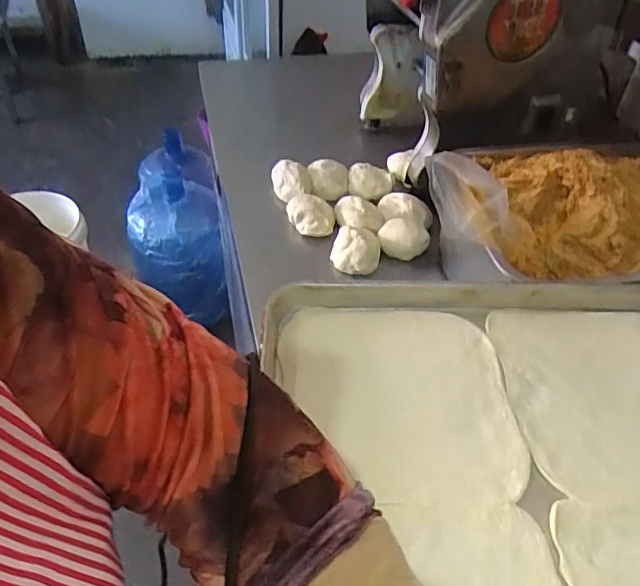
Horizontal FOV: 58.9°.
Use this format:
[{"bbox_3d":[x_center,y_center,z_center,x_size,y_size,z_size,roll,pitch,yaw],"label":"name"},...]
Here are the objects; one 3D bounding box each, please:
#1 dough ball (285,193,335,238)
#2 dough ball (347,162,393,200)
[{"bbox_3d":[-0.012,-0.115,0.830,0.066,0.031,0.066,2,44,-2],"label":"dough ball"},{"bbox_3d":[0.080,-0.178,0.905,0.067,0.029,0.056,7,44,4],"label":"dough ball"}]

